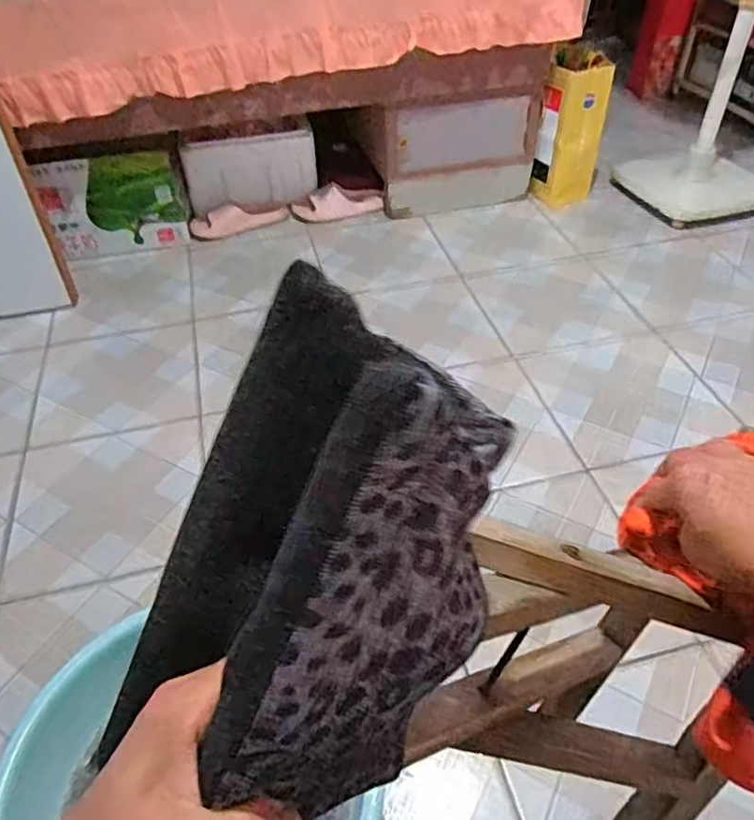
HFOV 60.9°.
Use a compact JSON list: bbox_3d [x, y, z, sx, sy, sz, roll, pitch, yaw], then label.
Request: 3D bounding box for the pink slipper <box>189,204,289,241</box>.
[{"bbox_3d":[-0.331,-0.457,1.548,0.232,0.051,0.091,-13,46,-8],"label":"pink slipper"}]

